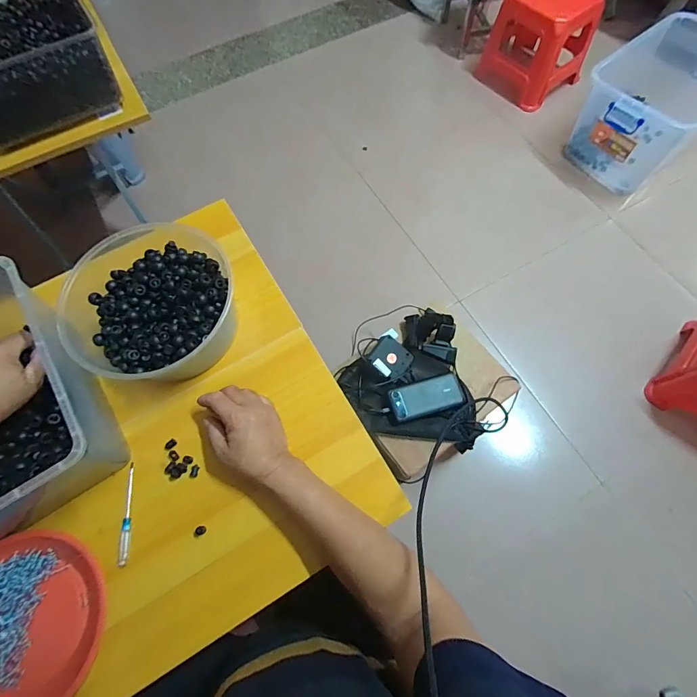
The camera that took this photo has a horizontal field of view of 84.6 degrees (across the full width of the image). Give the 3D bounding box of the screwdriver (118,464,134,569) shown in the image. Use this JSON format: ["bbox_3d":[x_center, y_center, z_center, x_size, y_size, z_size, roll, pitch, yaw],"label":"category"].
[{"bbox_3d":[-0.280,0.207,0.483,0.010,0.011,0.120,-9,68,-2],"label":"screwdriver"}]

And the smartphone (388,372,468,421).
[{"bbox_3d":[0.161,0.099,0.792,0.153,0.011,0.073,-14,64,-12],"label":"smartphone"}]

